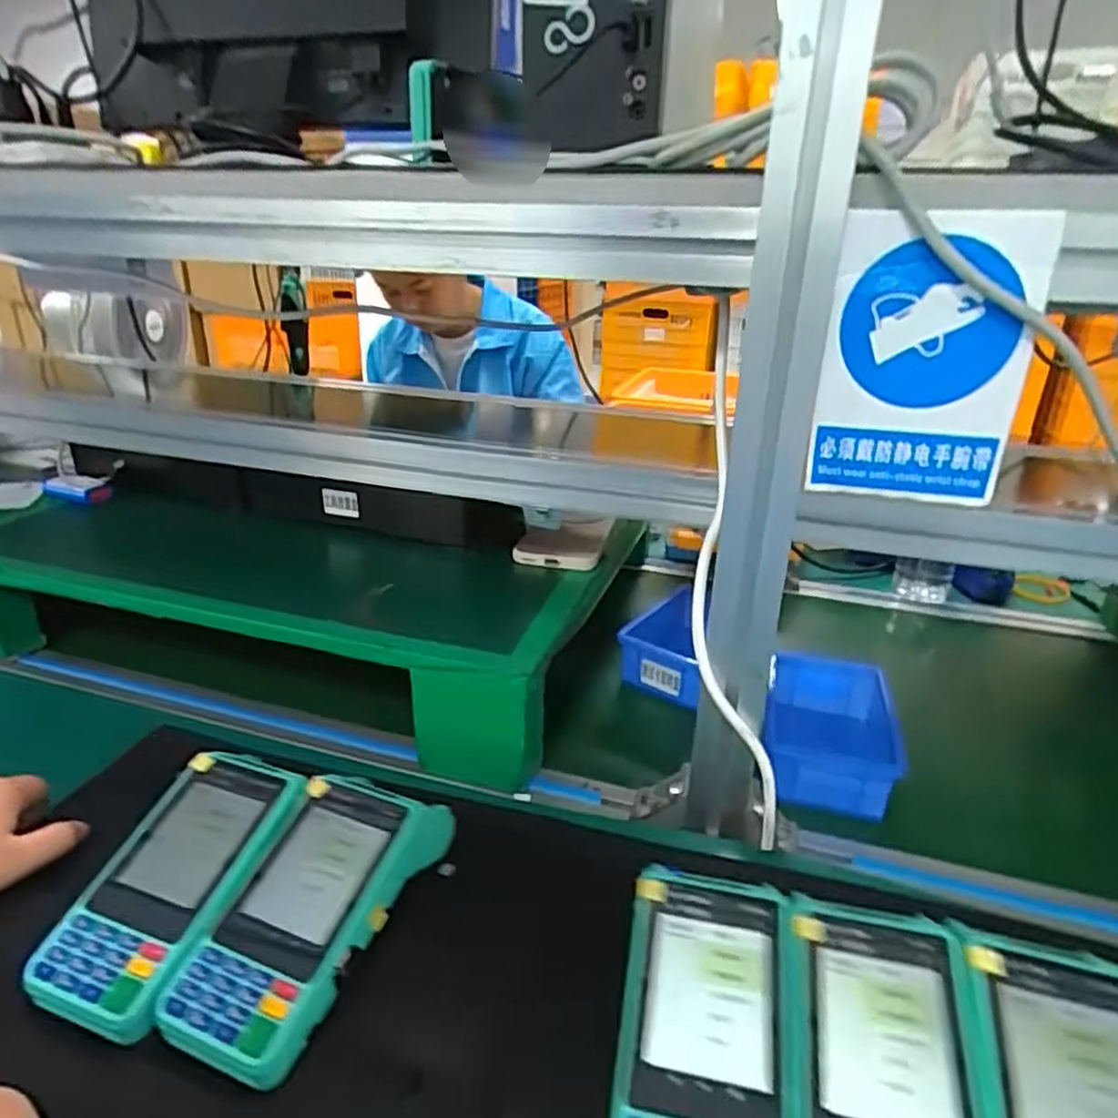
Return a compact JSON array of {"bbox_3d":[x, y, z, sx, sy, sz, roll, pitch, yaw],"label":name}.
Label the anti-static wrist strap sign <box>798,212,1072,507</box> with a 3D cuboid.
[{"bbox_3d":[0.193,-0.101,0.383,0.096,0.150,0.007,8,29,15],"label":"anti-static wrist strap sign"}]

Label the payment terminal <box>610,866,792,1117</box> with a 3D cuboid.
[{"bbox_3d":[0.066,0.222,0.331,0.075,0.021,0.152,6,42,10],"label":"payment terminal"}]

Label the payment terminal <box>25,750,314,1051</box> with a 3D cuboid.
[{"bbox_3d":[-0.215,0.183,0.412,0.083,0.057,0.149,11,28,19],"label":"payment terminal"}]

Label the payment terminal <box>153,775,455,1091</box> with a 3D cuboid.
[{"bbox_3d":[-0.135,0.190,0.405,0.080,0.055,0.169,10,28,17],"label":"payment terminal"}]

